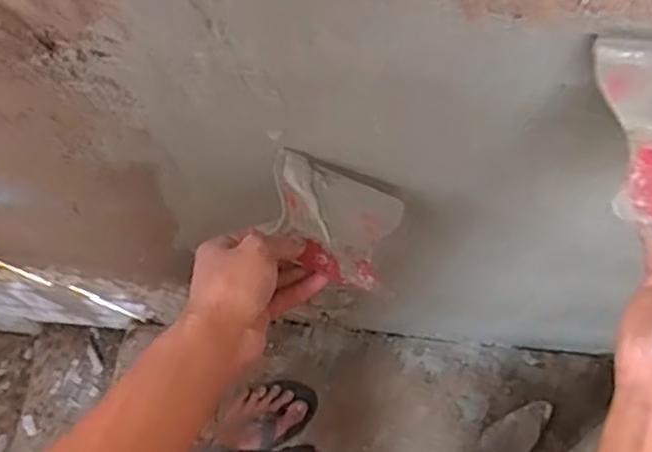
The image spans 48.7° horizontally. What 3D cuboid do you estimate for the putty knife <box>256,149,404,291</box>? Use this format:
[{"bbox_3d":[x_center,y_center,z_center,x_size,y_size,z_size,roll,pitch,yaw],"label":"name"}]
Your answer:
[{"bbox_3d":[0.001,-0.004,0.623,0.116,0.013,0.100,26,56,-6],"label":"putty knife"}]

